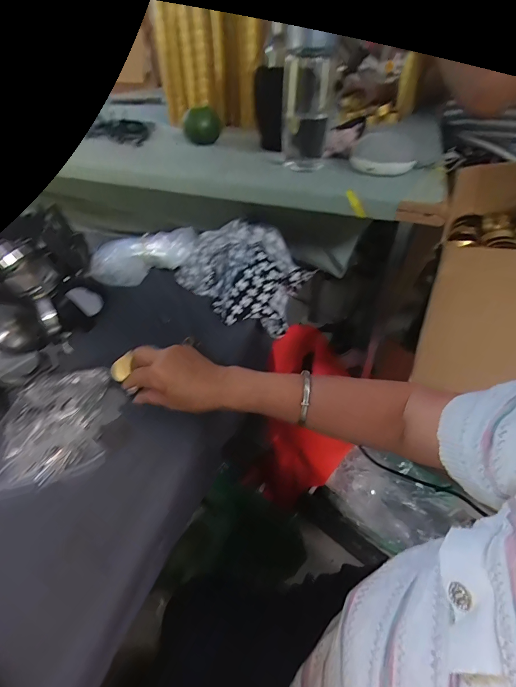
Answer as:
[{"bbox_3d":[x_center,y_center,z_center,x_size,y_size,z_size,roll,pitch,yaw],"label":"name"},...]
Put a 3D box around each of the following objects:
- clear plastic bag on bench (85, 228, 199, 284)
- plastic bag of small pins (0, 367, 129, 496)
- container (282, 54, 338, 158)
[{"bbox_3d":[-0.198,-0.159,0.632,0.183,0.066,0.081,-14,40,7],"label":"clear plastic bag on bench"},{"bbox_3d":[-0.225,0.086,0.411,0.121,0.017,0.150,-7,42,-9],"label":"plastic bag of small pins"},{"bbox_3d":[0.074,-0.342,0.519,0.073,0.119,0.083,5,41,5],"label":"container"}]

